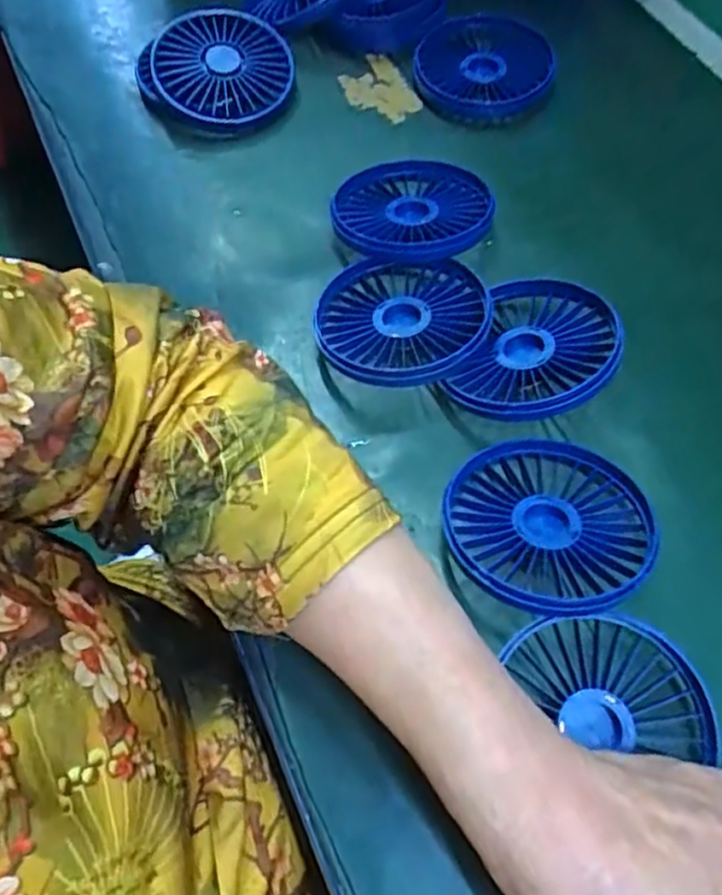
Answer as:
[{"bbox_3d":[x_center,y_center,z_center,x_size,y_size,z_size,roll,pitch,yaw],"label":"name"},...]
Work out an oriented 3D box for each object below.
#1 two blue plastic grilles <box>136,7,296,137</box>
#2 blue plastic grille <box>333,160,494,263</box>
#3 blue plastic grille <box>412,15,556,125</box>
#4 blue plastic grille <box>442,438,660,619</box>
[{"bbox_3d":[-0.098,-0.245,0.447,0.101,0.025,0.087,2,78,-6],"label":"two blue plastic grilles"},{"bbox_3d":[0.029,-0.135,0.389,0.087,0.021,0.078,-4,64,-1],"label":"blue plastic grille"},{"bbox_3d":[0.080,-0.251,0.450,0.085,0.023,0.088,0,64,0],"label":"blue plastic grille"},{"bbox_3d":[0.081,0.034,0.294,0.085,0.016,0.084,-1,46,2],"label":"blue plastic grille"}]

